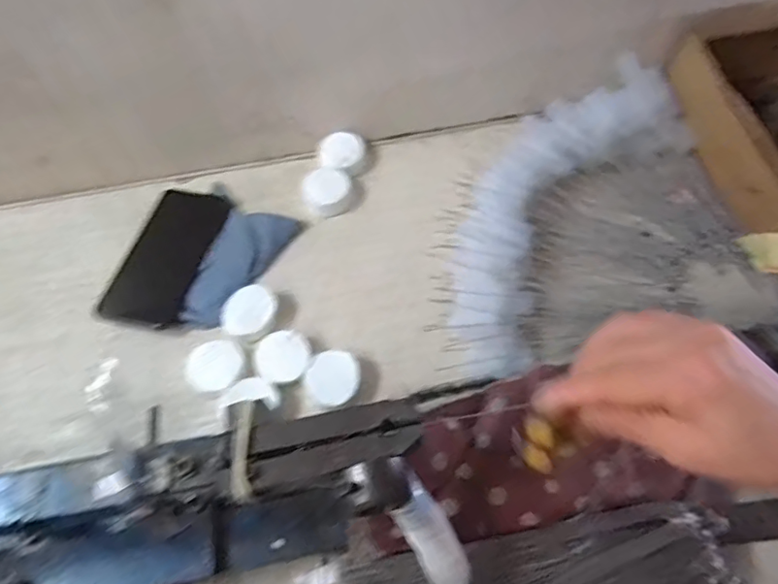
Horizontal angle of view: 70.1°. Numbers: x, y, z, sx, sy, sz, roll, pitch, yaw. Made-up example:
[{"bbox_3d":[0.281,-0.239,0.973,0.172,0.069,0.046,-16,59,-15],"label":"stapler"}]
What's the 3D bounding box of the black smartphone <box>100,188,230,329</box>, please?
[{"bbox_3d":[-0.219,-0.040,0.552,0.075,0.012,0.155,8,62,7],"label":"black smartphone"}]

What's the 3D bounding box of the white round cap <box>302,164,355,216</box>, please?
[{"bbox_3d":[-0.063,-0.106,0.580,0.050,0.016,0.054,-1,61,2],"label":"white round cap"}]

